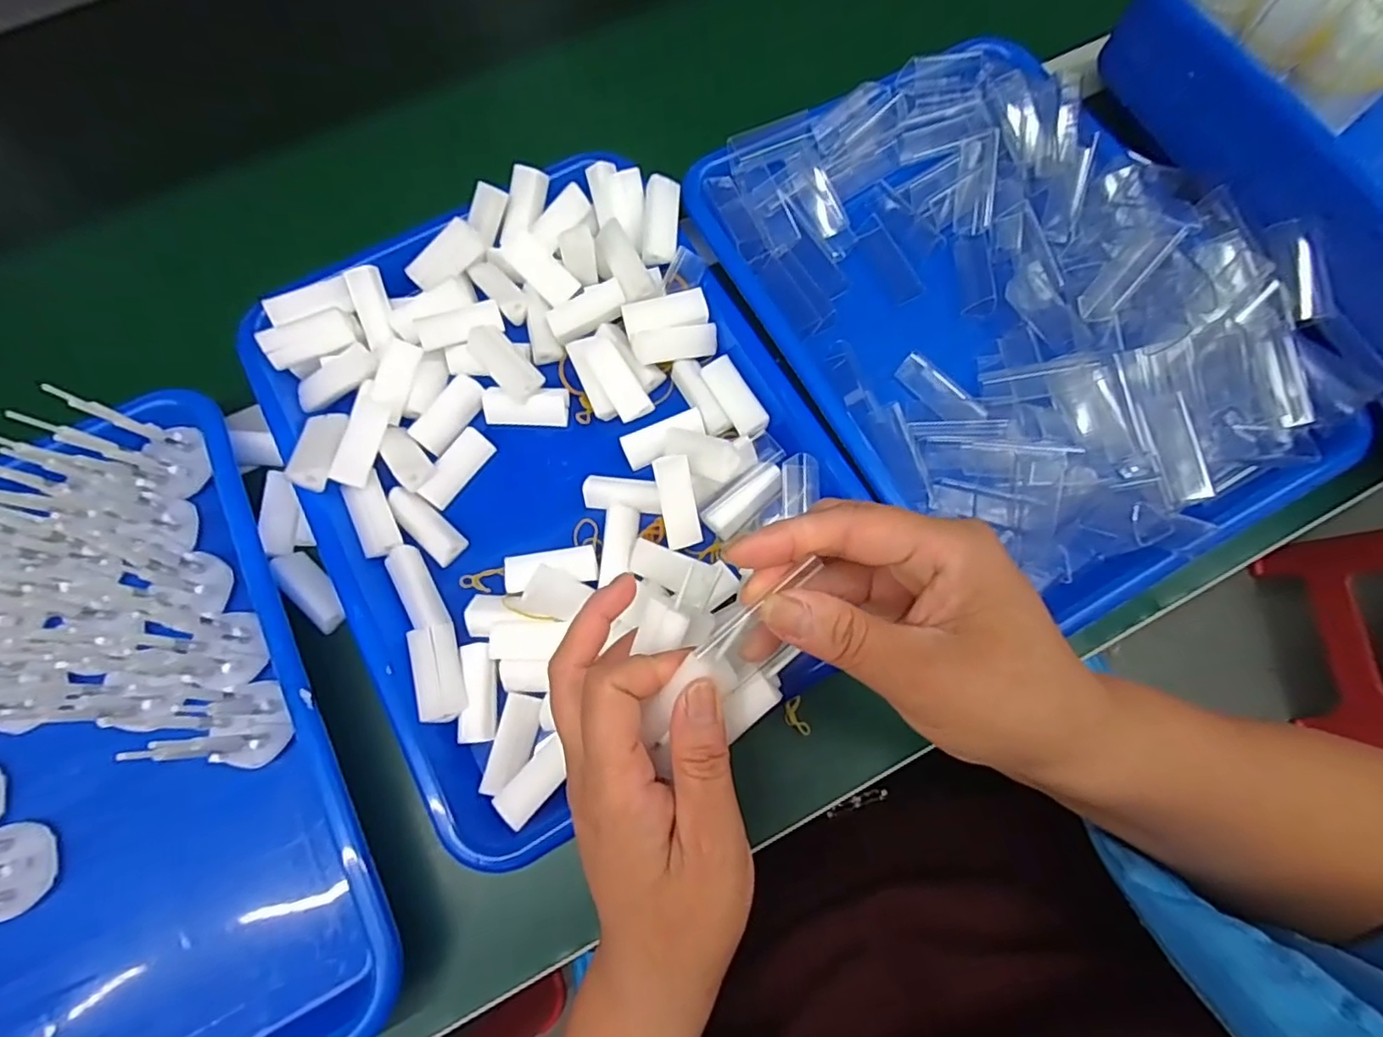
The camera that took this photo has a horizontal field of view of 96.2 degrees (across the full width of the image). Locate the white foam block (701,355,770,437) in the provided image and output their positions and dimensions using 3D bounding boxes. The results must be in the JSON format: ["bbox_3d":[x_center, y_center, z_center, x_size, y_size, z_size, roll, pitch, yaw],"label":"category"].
[{"bbox_3d":[0.024,-0.066,0.337,0.018,0.010,0.049,-29,74,-8],"label":"white foam block"}]

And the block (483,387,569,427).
[{"bbox_3d":[-0.092,-0.062,0.344,0.046,0.014,0.019,-1,73,1],"label":"block"}]

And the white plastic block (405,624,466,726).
[{"bbox_3d":[-0.122,0.074,0.299,0.020,0.011,0.047,-18,66,-4],"label":"white plastic block"}]

